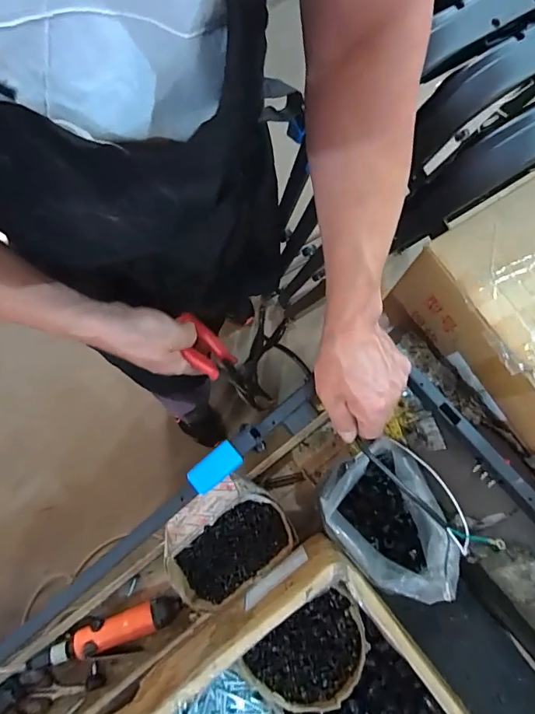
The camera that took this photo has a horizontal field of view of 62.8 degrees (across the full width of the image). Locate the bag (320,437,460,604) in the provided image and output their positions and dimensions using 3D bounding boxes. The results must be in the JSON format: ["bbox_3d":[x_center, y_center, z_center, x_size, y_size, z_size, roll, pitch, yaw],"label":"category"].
[{"bbox_3d":[0.146,0.212,0.569,0.127,0.126,0.177,-21,79,-5],"label":"bag"}]

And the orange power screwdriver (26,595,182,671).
[{"bbox_3d":[-0.240,0.409,0.653,0.221,0.039,0.050,-15,78,-4],"label":"orange power screwdriver"}]

